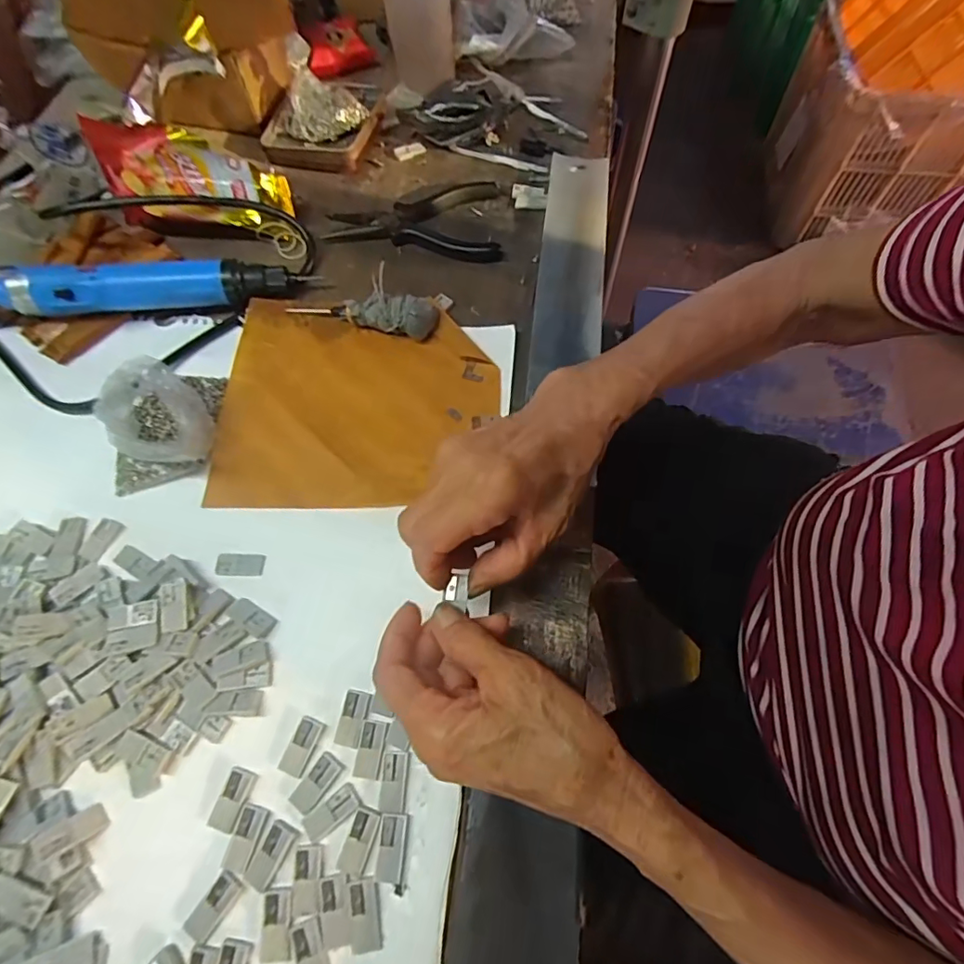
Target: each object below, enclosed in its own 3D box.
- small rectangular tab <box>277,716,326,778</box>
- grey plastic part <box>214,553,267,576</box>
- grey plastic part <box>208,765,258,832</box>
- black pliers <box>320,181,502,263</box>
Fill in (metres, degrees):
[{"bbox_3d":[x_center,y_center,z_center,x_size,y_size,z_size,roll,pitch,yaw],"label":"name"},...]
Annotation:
[{"bbox_3d":[-0.097,0.141,0.279,0.014,0.004,0.029,21,67,12],"label":"small rectangular tab"},{"bbox_3d":[-0.151,0.051,0.326,0.029,0.004,0.014,1,64,3],"label":"grey plastic part"},{"bbox_3d":[-0.129,0.163,0.269,0.014,0.004,0.028,16,66,10],"label":"grey plastic part"},{"bbox_3d":[-0.057,-0.233,0.452,0.154,0.012,0.088,7,65,6],"label":"black pliers"}]

